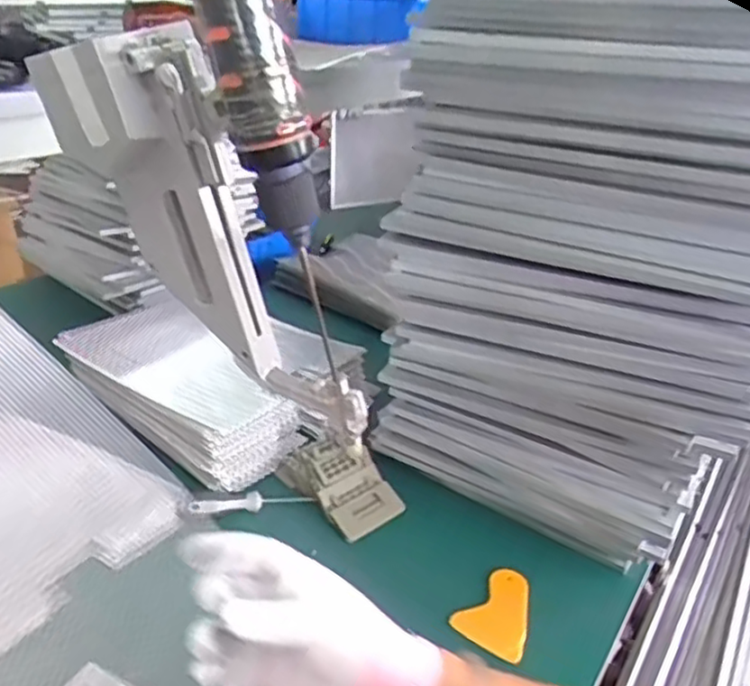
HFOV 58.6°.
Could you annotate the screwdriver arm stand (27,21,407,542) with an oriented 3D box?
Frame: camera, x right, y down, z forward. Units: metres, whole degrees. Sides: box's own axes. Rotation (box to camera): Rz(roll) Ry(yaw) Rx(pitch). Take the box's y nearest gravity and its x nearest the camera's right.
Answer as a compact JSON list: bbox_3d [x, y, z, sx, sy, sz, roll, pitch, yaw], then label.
[{"bbox_3d":[-0.070,-0.017,0.354,0.092,0.292,0.036,-19,21,22],"label":"screwdriver arm stand"}]

